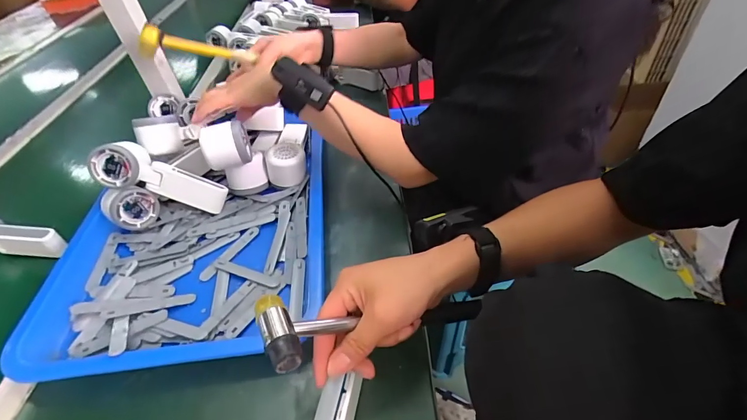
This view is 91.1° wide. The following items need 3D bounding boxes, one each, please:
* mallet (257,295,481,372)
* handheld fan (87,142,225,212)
[{"bbox_3d":[0.012,0.096,0.319,0.215,0.026,0.060,7,34,-31],"label":"mallet"},{"bbox_3d":[-0.280,-0.048,0.493,0.165,0.048,0.061,21,40,-15],"label":"handheld fan"}]

